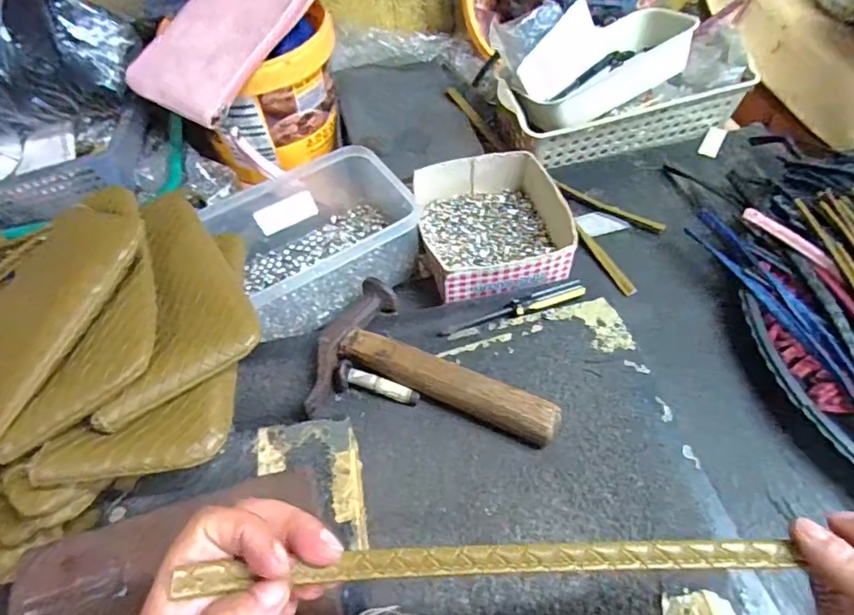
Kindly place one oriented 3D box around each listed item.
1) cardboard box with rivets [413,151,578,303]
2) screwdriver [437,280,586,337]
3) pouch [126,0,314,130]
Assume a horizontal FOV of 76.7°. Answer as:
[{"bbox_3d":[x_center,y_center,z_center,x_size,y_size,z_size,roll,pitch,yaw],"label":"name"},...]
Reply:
[{"bbox_3d":[0.061,-0.078,0.523,0.133,0.052,0.145,-11,54,-4],"label":"cardboard box with rivets"},{"bbox_3d":[0.074,0.002,0.471,0.131,0.015,0.014,-16,55,-8],"label":"screwdriver"},{"bbox_3d":[-0.197,-0.274,0.527,0.104,0.016,0.203,27,74,7],"label":"pouch"}]

